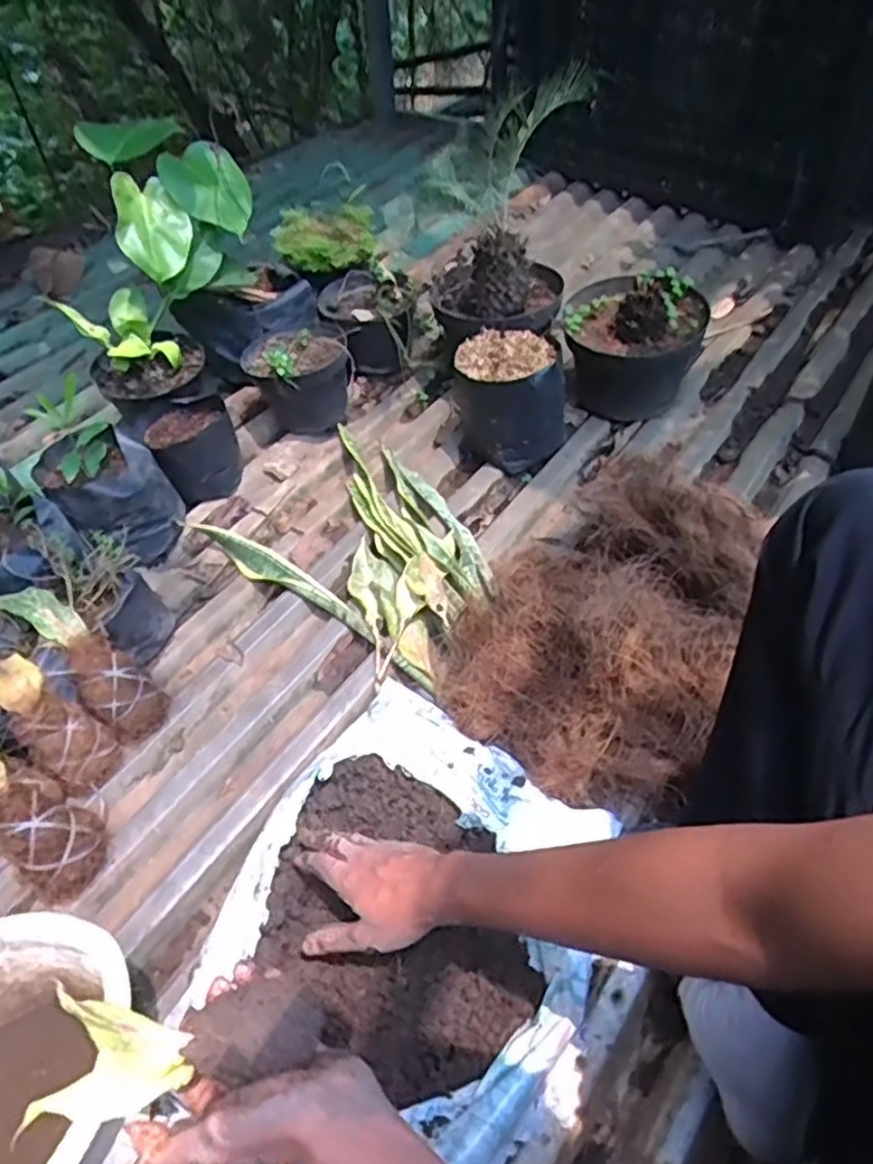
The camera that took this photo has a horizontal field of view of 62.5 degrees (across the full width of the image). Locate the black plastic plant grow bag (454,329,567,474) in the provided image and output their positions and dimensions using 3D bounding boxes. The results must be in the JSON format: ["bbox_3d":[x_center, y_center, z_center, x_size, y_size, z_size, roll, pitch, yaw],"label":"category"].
[{"bbox_3d":[0.117,-0.279,1.107,0.164,0.148,0.142,-4,50,-3],"label":"black plastic plant grow bag"}]

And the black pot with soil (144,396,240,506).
[{"bbox_3d":[-0.376,-0.201,1.135,0.128,0.120,0.101,-20,53,-15],"label":"black pot with soil"}]

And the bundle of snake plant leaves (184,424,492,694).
[{"bbox_3d":[-0.092,-0.057,1.026,0.432,0.056,0.300,36,59,27],"label":"bundle of snake plant leaves"}]

